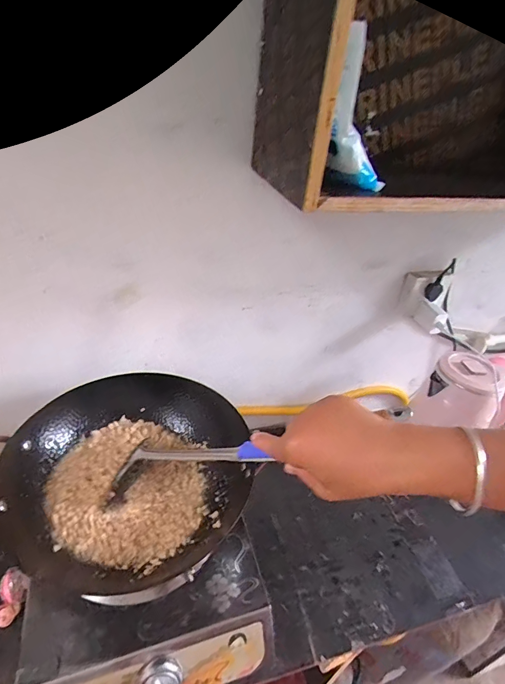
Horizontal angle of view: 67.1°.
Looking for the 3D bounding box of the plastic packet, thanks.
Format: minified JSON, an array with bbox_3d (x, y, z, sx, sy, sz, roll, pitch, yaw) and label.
[{"bbox_3d":[0.099,-0.216,0.378,0.046,0.155,0.031,-40,51,-12],"label":"plastic packet"}]

